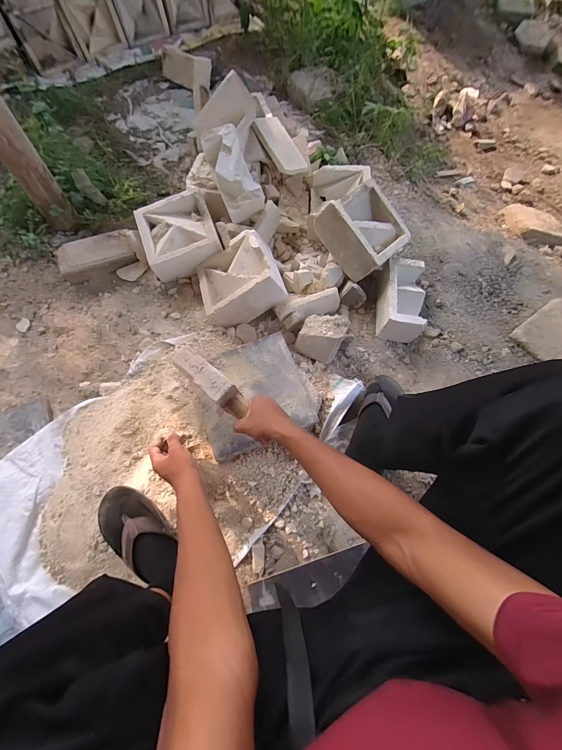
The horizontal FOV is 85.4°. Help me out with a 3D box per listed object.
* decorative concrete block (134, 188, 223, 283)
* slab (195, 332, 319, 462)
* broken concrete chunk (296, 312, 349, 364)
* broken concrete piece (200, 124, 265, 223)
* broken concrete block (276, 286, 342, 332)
[{"bbox_3d":[-0.295,-0.402,0.888,0.200,0.100,0.209,-21,72,-9],"label":"decorative concrete block"},{"bbox_3d":[-0.069,0.038,0.715,0.243,0.018,0.248,-18,72,-8],"label":"slab"},{"bbox_3d":[0.108,-0.109,0.793,0.107,0.072,0.098,24,71,7],"label":"broken concrete chunk"},{"bbox_3d":[-0.129,-0.553,0.852,0.102,0.114,0.220,-26,99,-11],"label":"broken concrete piece"},{"bbox_3d":[0.075,-0.180,0.825,0.172,0.063,0.063,-26,73,-11],"label":"broken concrete block"}]

